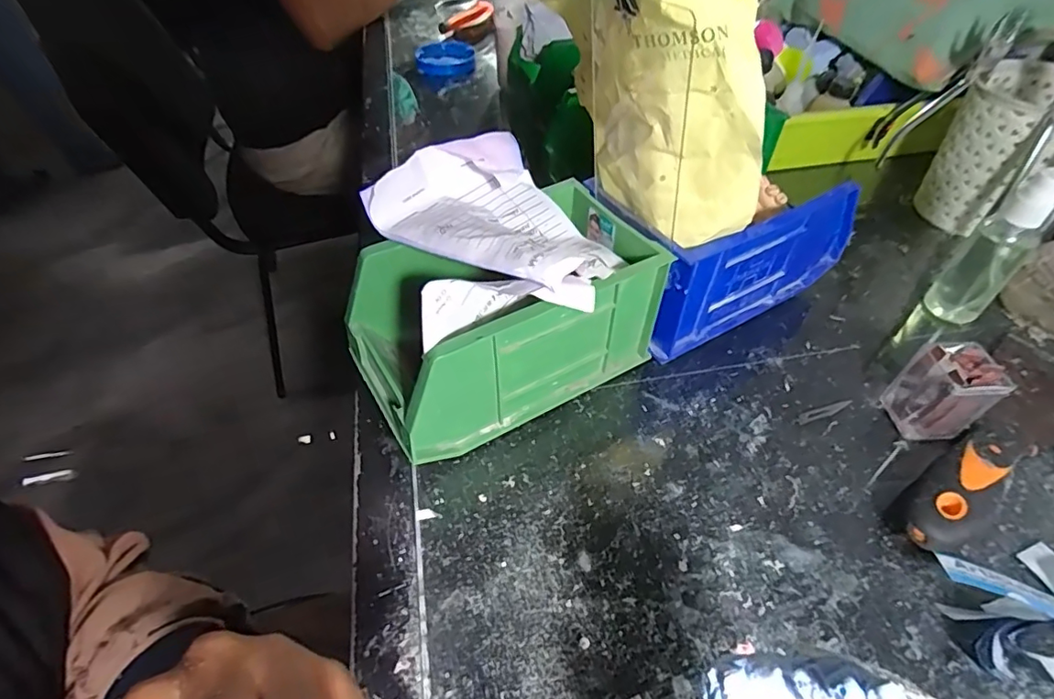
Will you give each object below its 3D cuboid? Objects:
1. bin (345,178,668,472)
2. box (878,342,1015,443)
[{"bbox_3d":[-0.014,-0.020,0.327,0.170,0.089,0.099,-27,53,-21],"label":"bin"},{"bbox_3d":[0.237,0.025,0.309,0.035,0.052,0.032,-1,48,0],"label":"box"}]

